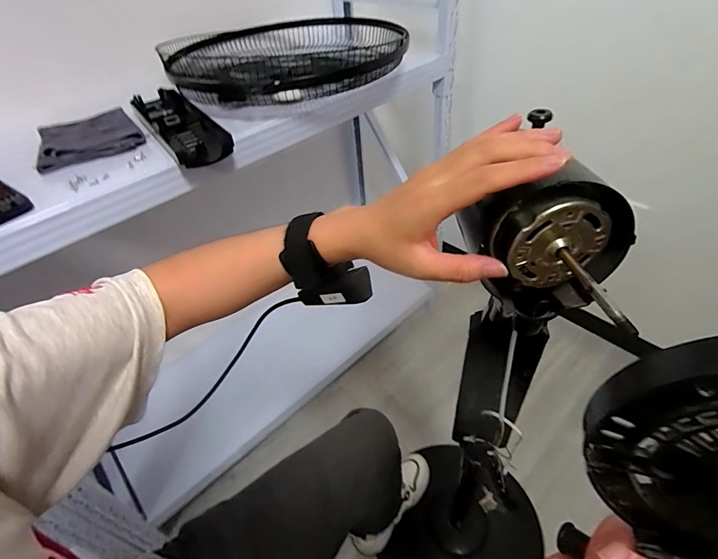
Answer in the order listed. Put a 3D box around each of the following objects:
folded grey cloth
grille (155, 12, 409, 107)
[{"bbox_3d":[-0.466,-0.246,0.681,0.157,0.027,0.149,-25,46,-18],"label":"folded grey cloth"},{"bbox_3d":[-0.126,-0.499,0.858,0.506,0.085,0.473,32,55,33],"label":"grille"}]

